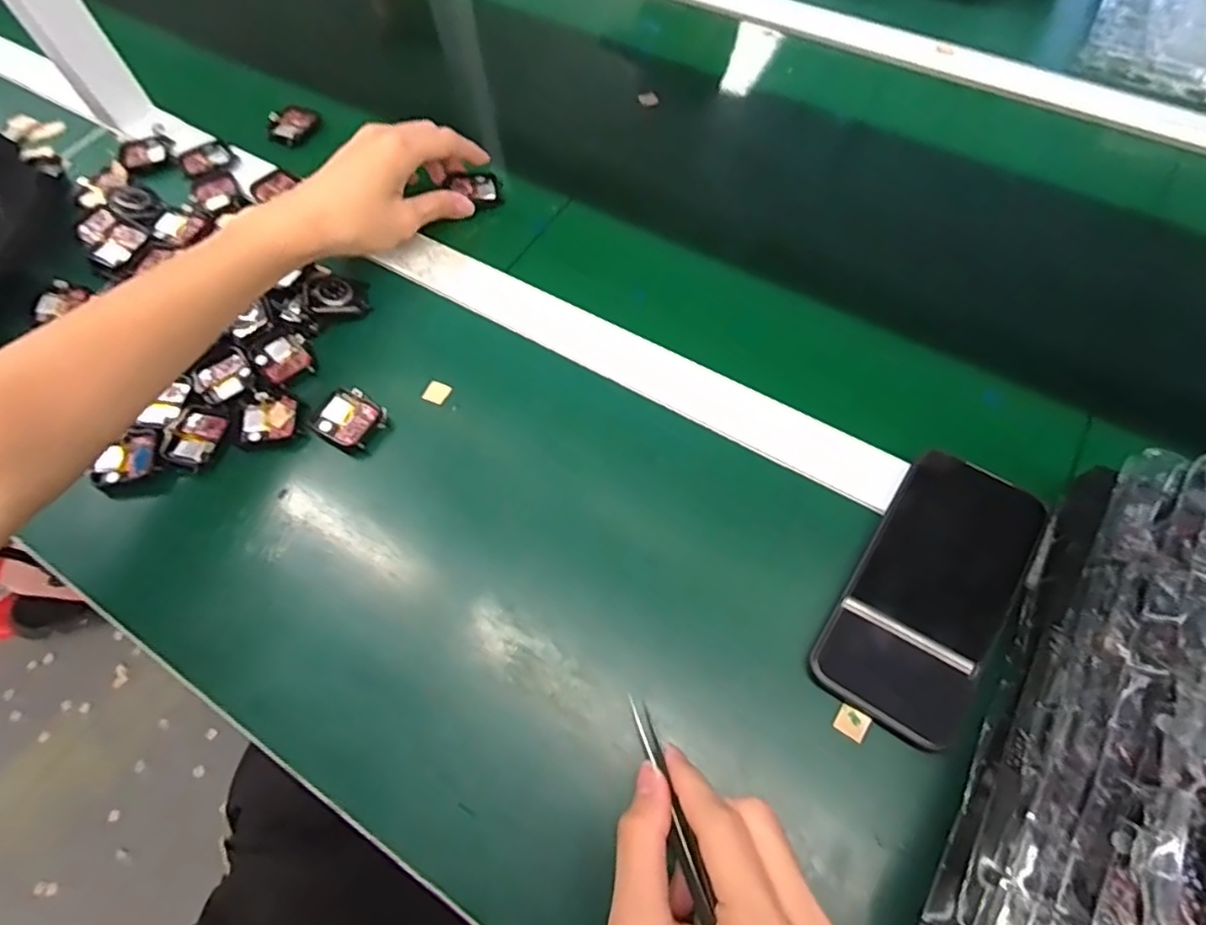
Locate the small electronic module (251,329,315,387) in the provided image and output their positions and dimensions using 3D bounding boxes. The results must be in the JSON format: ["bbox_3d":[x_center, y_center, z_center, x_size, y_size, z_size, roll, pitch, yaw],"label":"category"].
[{"bbox_3d":[-0.228,-0.075,0.459,0.044,0.007,0.035,40,72,21],"label":"small electronic module"}]

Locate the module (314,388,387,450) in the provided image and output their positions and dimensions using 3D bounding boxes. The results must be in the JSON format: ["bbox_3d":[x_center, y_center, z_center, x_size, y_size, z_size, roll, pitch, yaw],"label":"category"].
[{"bbox_3d":[-0.171,-0.029,0.433,0.041,0.010,0.036,27,68,16],"label":"module"}]

